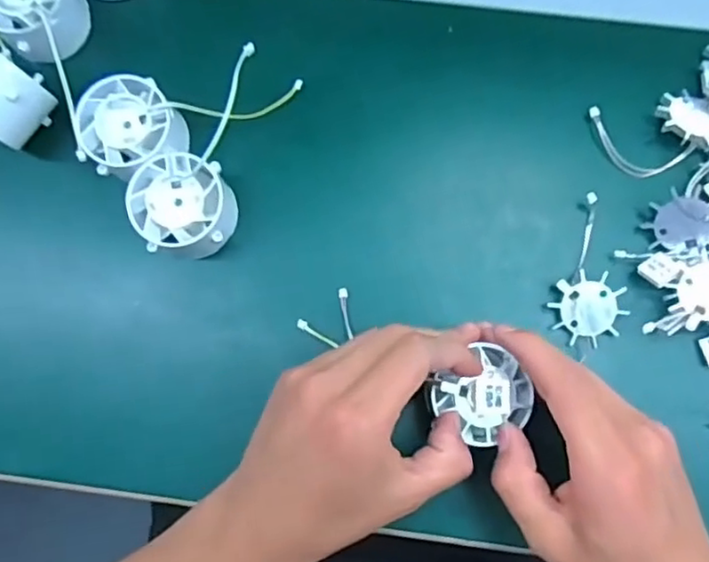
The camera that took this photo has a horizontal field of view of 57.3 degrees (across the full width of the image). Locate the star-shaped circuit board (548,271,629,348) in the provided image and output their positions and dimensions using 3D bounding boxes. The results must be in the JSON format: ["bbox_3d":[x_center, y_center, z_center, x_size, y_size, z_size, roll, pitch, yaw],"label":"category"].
[{"bbox_3d":[0.125,0.015,0.345,0.037,0.004,0.036,-17,93,6],"label":"star-shaped circuit board"}]

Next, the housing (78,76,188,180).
[{"bbox_3d":[-0.120,-0.081,0.353,0.050,0.034,0.048,0,82,2],"label":"housing"}]

